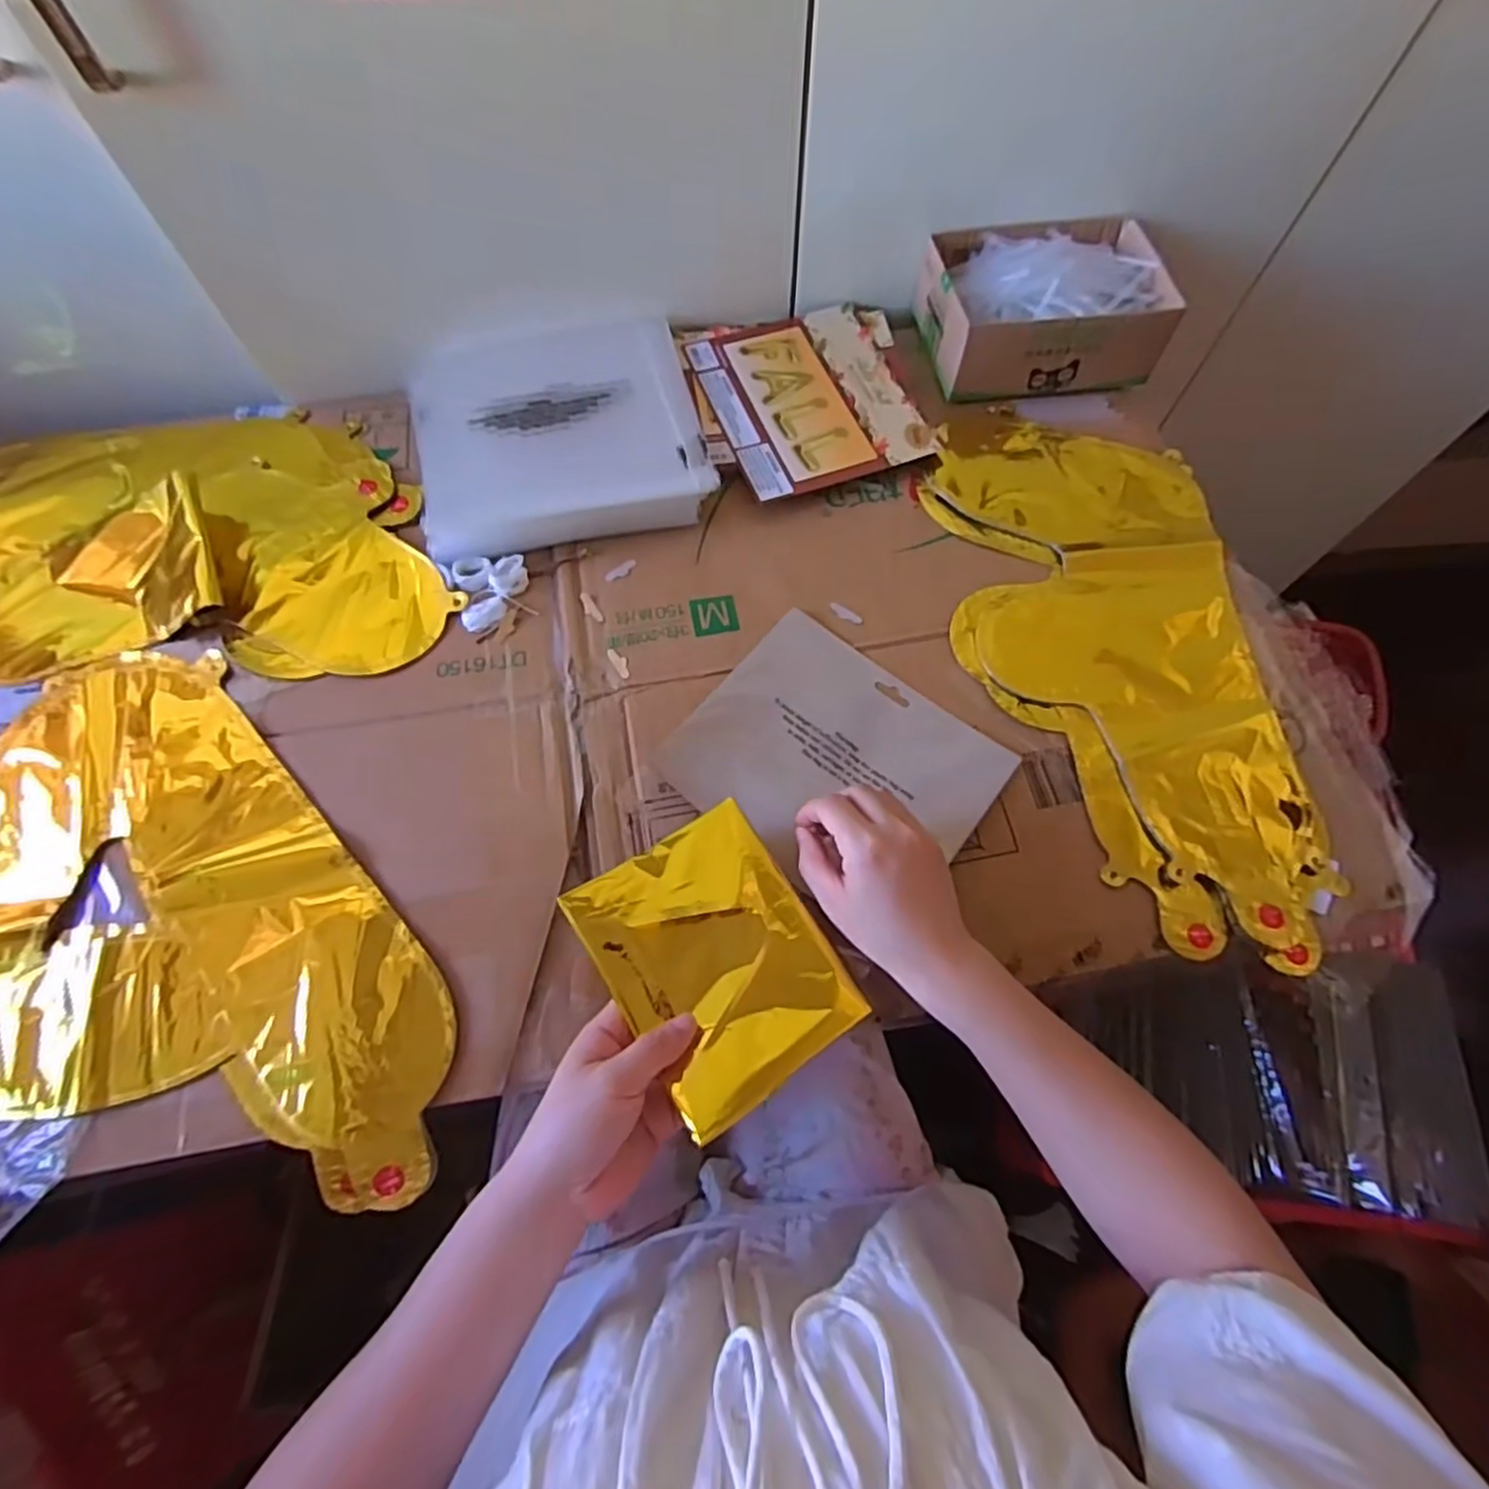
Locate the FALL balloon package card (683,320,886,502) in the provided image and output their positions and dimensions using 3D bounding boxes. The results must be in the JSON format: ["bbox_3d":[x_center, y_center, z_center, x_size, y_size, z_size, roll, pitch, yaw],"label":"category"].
[{"bbox_3d":[0.030,-0.286,0.609,0.109,0.008,0.184,-20,70,-8],"label":"FALL balloon package card"}]

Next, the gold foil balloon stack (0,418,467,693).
[{"bbox_3d":[-0.439,-0.154,0.548,0.421,0.035,0.237,-4,69,-2],"label":"gold foil balloon stack"}]

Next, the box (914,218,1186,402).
[{"bbox_3d":[0.253,-0.378,0.623,0.193,0.060,0.141,-5,69,-3],"label":"box"}]

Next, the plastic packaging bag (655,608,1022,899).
[{"bbox_3d":[0.063,0.011,0.490,0.186,0.013,0.160,37,73,13],"label":"plastic packaging bag"}]

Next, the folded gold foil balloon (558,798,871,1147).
[{"bbox_3d":[-0.014,0.116,0.404,0.113,0.021,0.142,-32,72,-12],"label":"folded gold foil balloon"}]

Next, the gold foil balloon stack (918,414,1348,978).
[{"bbox_3d":[0.262,-0.074,0.523,0.208,0.014,0.430,-3,69,-2],"label":"gold foil balloon stack"}]

